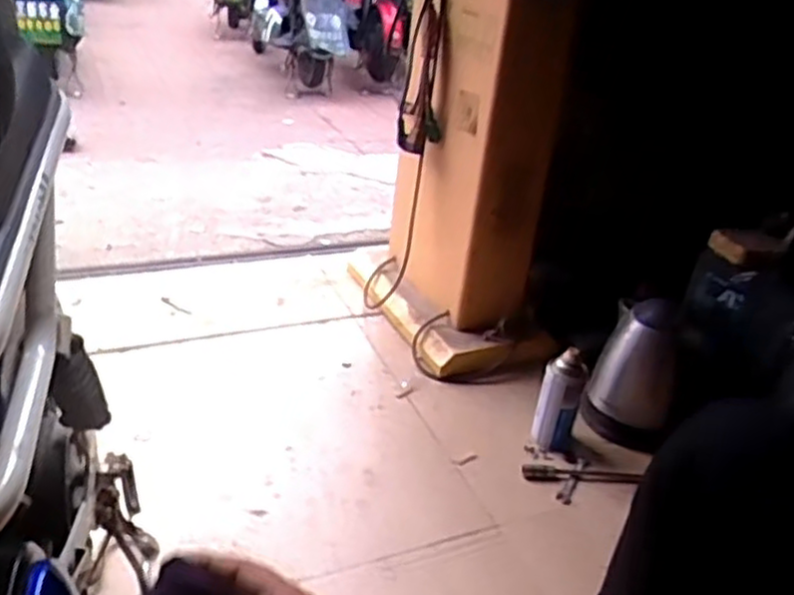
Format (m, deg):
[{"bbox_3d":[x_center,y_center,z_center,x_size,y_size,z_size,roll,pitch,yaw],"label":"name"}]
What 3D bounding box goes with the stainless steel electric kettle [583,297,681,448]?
[{"bbox_3d":[0.407,0.119,1.256,0.141,0.221,0.130,13,30,12],"label":"stainless steel electric kettle"}]

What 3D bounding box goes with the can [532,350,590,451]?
[{"bbox_3d":[0.266,0.167,1.194,0.068,0.171,0.057,12,30,11],"label":"can"}]

